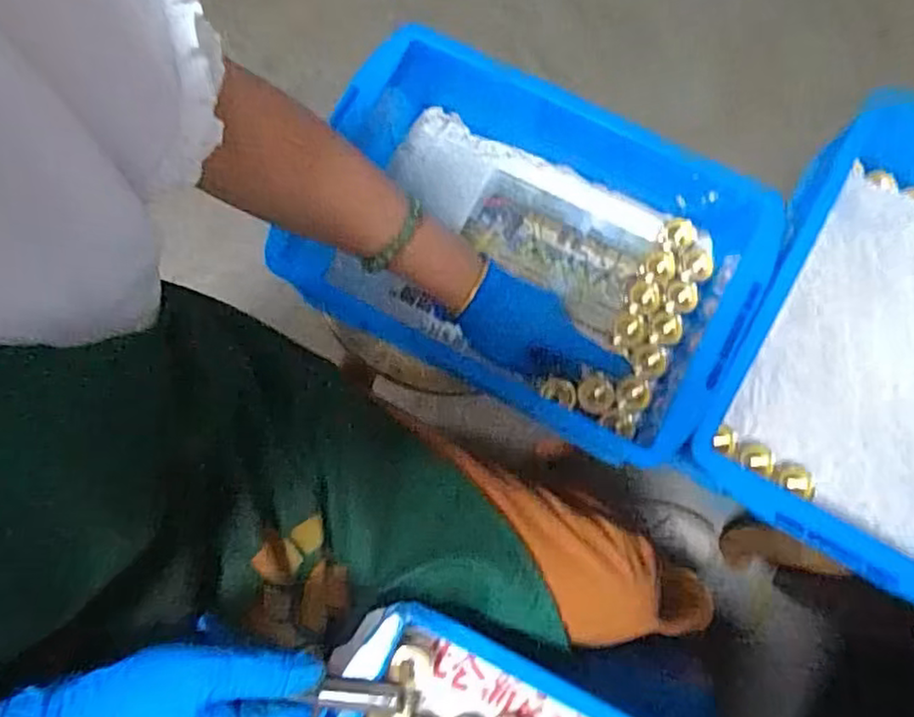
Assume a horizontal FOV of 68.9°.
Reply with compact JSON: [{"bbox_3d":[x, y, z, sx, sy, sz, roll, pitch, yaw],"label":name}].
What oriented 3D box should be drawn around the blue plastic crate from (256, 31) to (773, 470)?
[{"bbox_3d":[0.048,-0.109,0.587,0.385,0.133,0.262,26,80,7],"label":"blue plastic crate"}]

